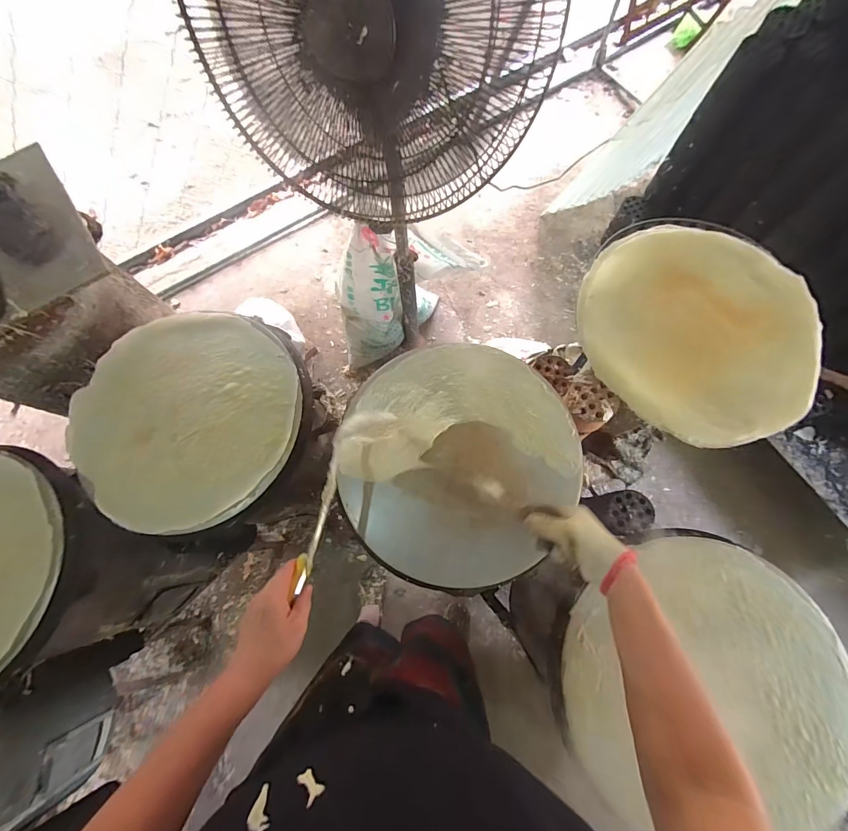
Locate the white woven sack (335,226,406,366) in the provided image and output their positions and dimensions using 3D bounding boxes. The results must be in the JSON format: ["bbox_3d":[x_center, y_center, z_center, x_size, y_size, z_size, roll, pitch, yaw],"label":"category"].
[{"bbox_3d":[-0.192,-0.352,1.206,0.244,0.565,0.142,1,75,2],"label":"white woven sack"}]

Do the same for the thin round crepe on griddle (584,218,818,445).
[{"bbox_3d":[0.464,-0.164,0.629,0.379,0.060,0.389,-1,75,2],"label":"thin round crepe on griddle"}]

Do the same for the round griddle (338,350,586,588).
[{"bbox_3d":[0.058,0.066,0.592,0.367,0.041,0.372,-1,75,2],"label":"round griddle"}]

